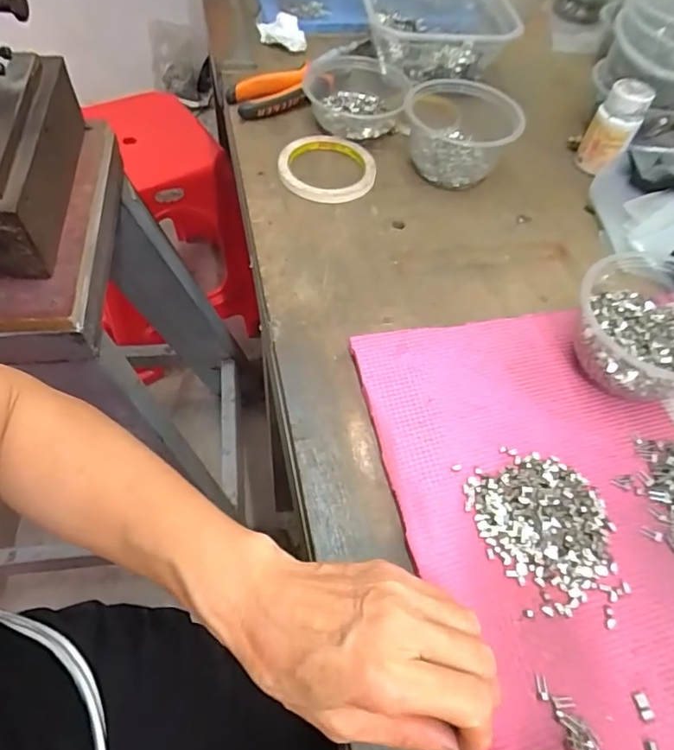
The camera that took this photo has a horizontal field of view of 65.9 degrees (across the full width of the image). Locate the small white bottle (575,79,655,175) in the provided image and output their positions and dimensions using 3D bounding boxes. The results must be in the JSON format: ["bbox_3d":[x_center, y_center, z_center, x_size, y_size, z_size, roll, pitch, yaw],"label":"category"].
[{"bbox_3d":[0.287,-0.258,0.542,0.046,0.078,0.047,25,60,13],"label":"small white bottle"}]

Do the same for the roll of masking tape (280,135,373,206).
[{"bbox_3d":[-0.008,-0.214,0.532,0.094,0.016,0.092,1,57,-2],"label":"roll of masking tape"}]

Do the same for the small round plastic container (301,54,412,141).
[{"bbox_3d":[0.022,-0.307,0.578,0.117,0.037,0.114,3,57,0],"label":"small round plastic container"}]

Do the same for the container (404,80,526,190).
[{"bbox_3d":[0.126,-0.250,0.538,0.111,0.065,0.111,1,57,-2],"label":"container"}]

